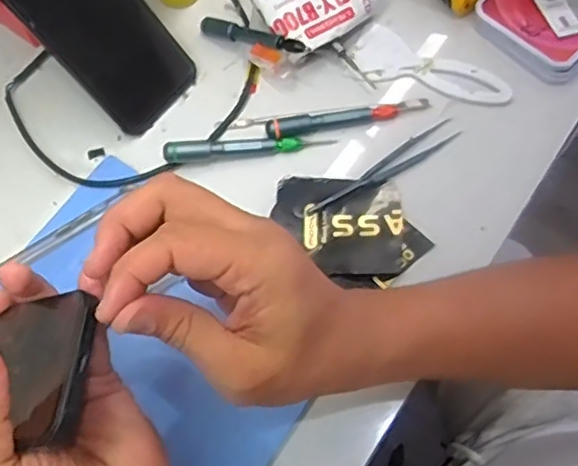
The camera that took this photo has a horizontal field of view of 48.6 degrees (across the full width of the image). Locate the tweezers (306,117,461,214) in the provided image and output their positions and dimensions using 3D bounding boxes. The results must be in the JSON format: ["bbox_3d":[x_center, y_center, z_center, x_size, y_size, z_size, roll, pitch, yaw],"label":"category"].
[{"bbox_3d":[0.070,-0.047,0.466,0.127,0.006,0.020,-34,73,-12],"label":"tweezers"}]

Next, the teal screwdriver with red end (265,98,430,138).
[{"bbox_3d":[0.044,-0.087,0.481,0.123,0.013,0.017,-10,70,-4],"label":"teal screwdriver with red end"}]

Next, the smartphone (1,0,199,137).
[{"bbox_3d":[-0.139,-0.151,0.453,0.076,0.012,0.165,-50,121,-16],"label":"smartphone"}]

